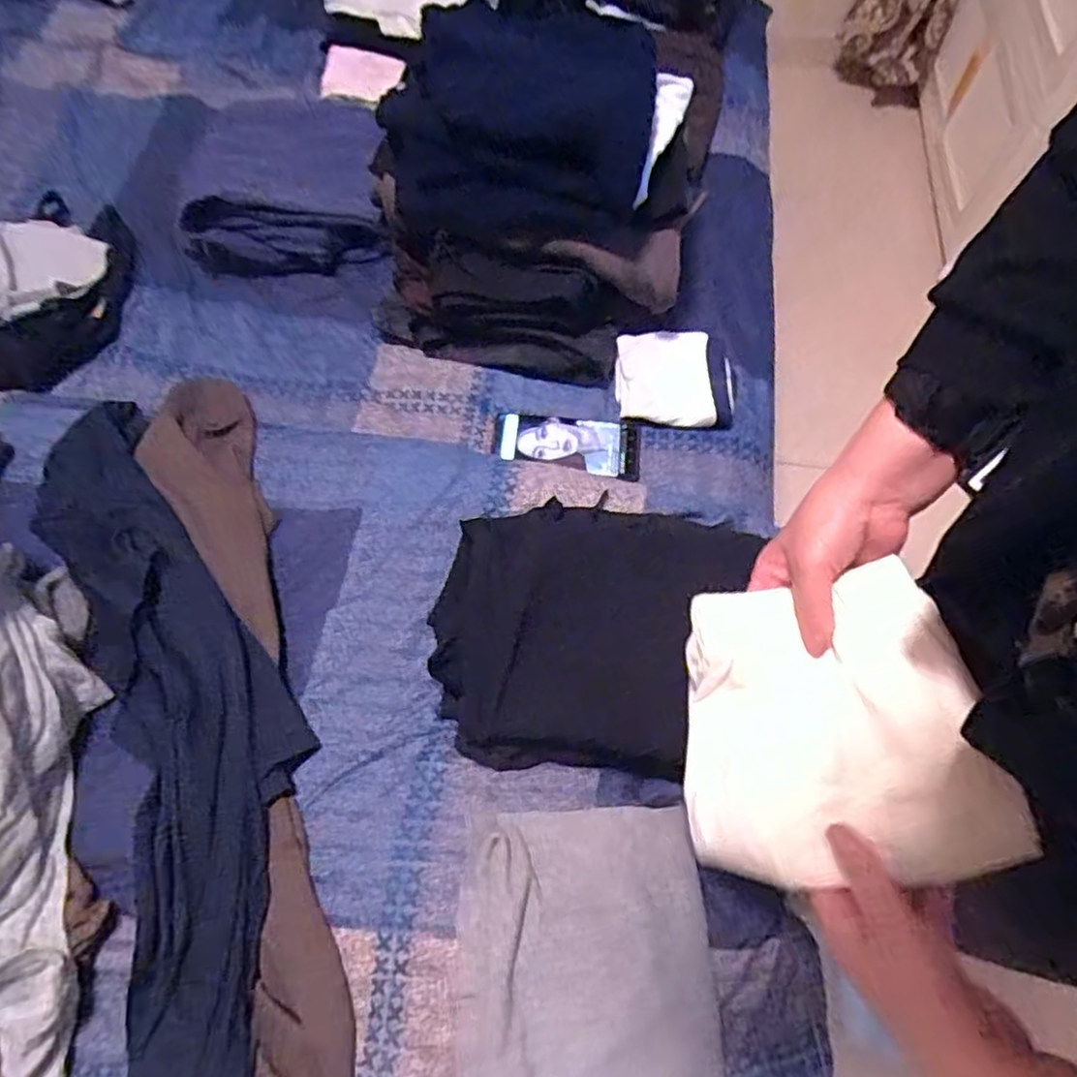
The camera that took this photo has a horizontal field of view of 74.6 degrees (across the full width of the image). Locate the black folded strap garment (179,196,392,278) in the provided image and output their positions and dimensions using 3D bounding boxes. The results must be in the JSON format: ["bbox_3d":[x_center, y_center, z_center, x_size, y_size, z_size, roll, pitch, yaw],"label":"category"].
[{"bbox_3d":[-0.319,-0.372,0.892,0.239,0.087,0.032,2,36,-12],"label":"black folded strap garment"}]

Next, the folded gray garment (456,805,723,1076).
[{"bbox_3d":[0.036,0.318,0.505,0.175,0.045,0.228,2,70,-15],"label":"folded gray garment"}]

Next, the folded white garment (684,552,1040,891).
[{"bbox_3d":[0.173,0.117,0.448,0.193,0.061,0.185,-16,66,25],"label":"folded white garment"}]

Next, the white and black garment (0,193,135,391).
[{"bbox_3d":[-0.624,-0.300,0.866,0.219,0.059,0.265,2,64,2],"label":"white and black garment"}]

